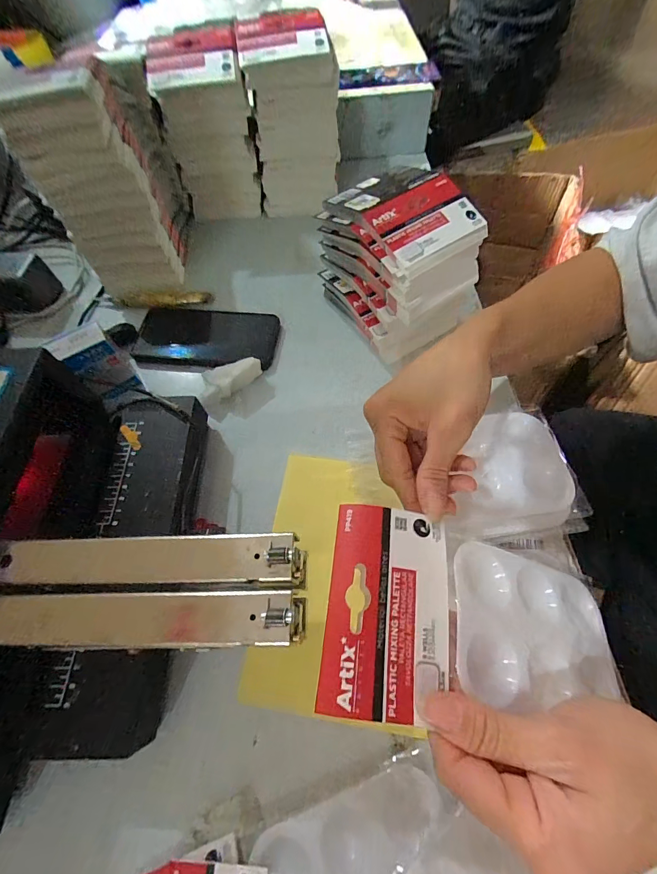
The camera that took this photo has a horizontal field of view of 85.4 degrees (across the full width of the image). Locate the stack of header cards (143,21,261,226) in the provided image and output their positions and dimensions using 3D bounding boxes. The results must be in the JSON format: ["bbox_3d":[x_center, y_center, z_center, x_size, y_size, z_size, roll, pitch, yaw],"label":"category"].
[{"bbox_3d":[-0.153,-0.395,0.470,0.103,0.181,0.063,-5,62,0],"label":"stack of header cards"}]

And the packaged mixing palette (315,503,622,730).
[{"bbox_3d":[0.086,0.103,0.200,0.177,0.016,0.097,17,59,-13],"label":"packaged mixing palette"}]

